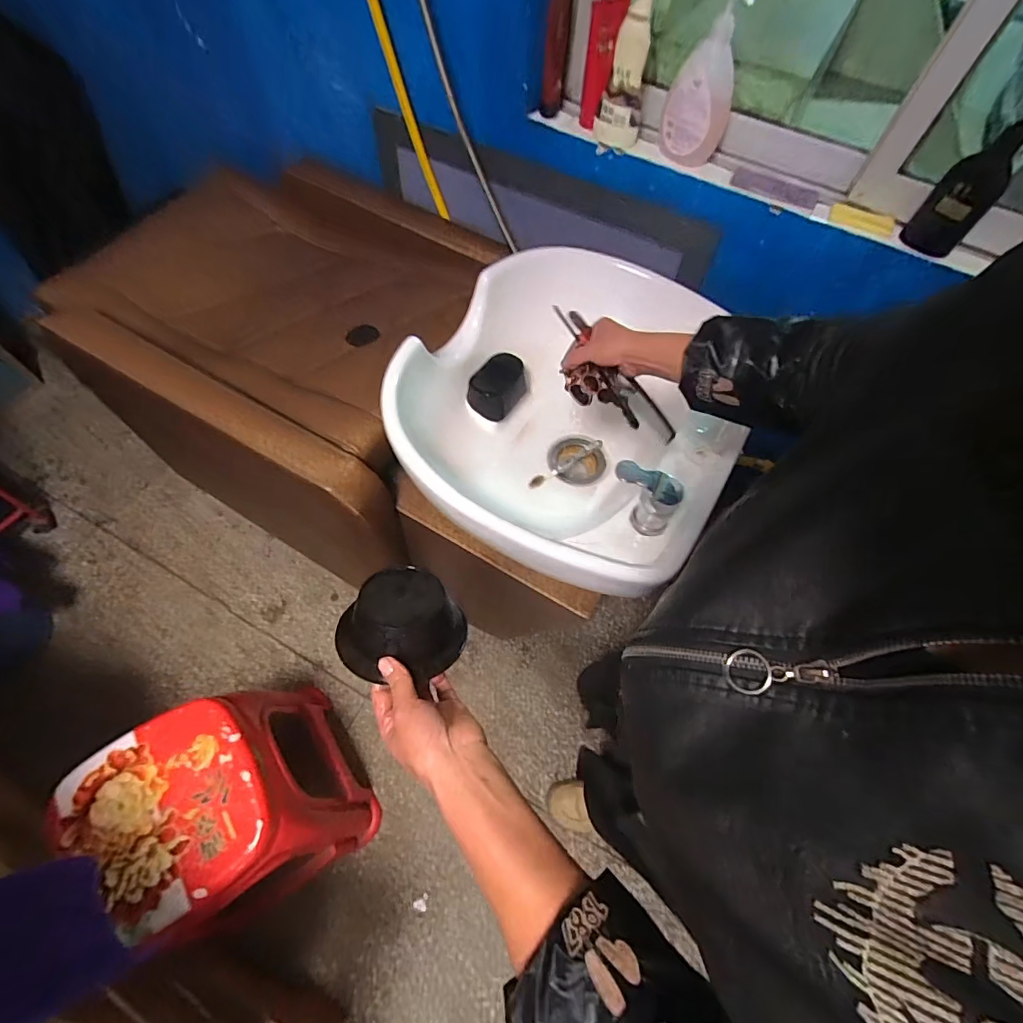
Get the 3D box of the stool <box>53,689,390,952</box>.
[{"bbox_3d":[-0.486,0.537,0.907,0.295,0.451,0.331,-31,69,-18],"label":"stool"}]

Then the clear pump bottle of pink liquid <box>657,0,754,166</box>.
[{"bbox_3d":[0.295,-0.648,0.738,0.097,0.181,0.070,25,63,9],"label":"clear pump bottle of pink liquid"}]

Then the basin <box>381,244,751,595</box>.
[{"bbox_3d":[0.106,-0.171,0.833,0.496,0.231,0.594,29,64,10],"label":"basin"}]

